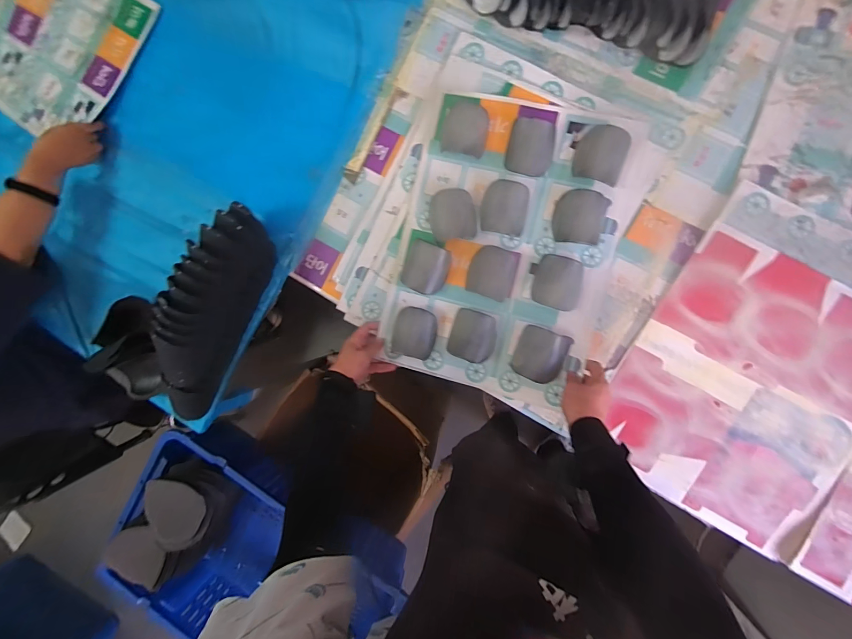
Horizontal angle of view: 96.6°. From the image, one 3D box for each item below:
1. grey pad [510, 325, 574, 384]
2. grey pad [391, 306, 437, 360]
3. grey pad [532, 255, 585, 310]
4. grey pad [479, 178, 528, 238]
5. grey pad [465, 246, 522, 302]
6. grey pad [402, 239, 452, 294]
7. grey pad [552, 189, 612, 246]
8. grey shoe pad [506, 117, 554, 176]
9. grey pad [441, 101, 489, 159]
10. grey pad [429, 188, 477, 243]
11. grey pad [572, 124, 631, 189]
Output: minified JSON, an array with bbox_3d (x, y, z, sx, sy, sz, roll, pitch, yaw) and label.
[{"bbox_3d":[0.206,0.063,0.677,0.086,0.046,0.089,22,96,7],"label":"grey pad"},{"bbox_3d":[-0.022,0.025,0.721,0.078,0.028,0.091,9,92,8],"label":"grey pad"},{"bbox_3d":[0.238,-0.065,0.678,0.083,0.031,0.090,16,93,8],"label":"grey pad"},{"bbox_3d":[0.142,-0.200,0.683,0.083,0.044,0.091,8,92,8],"label":"grey pad"},{"bbox_3d":[0.123,-0.087,0.702,0.085,0.019,0.090,17,93,8],"label":"grey pad"},{"bbox_3d":[0.002,-0.097,0.719,0.082,0.017,0.091,17,104,-11],"label":"grey pad"},{"bbox_3d":[0.274,-0.177,0.669,0.089,0.045,0.088,10,92,8],"label":"grey pad"},{"bbox_3d":[0.185,-0.303,0.670,0.083,0.038,0.087,8,92,8],"label":"grey shoe pad"},{"bbox_3d":[0.073,-0.349,0.689,0.079,0.024,0.095,11,92,8],"label":"grey pad"},{"bbox_3d":[0.048,-0.192,0.701,0.082,0.034,0.088,-5,90,9],"label":"grey pad"},{"bbox_3d":[0.303,-0.282,0.655,0.086,0.038,0.093,21,94,8],"label":"grey pad"}]

